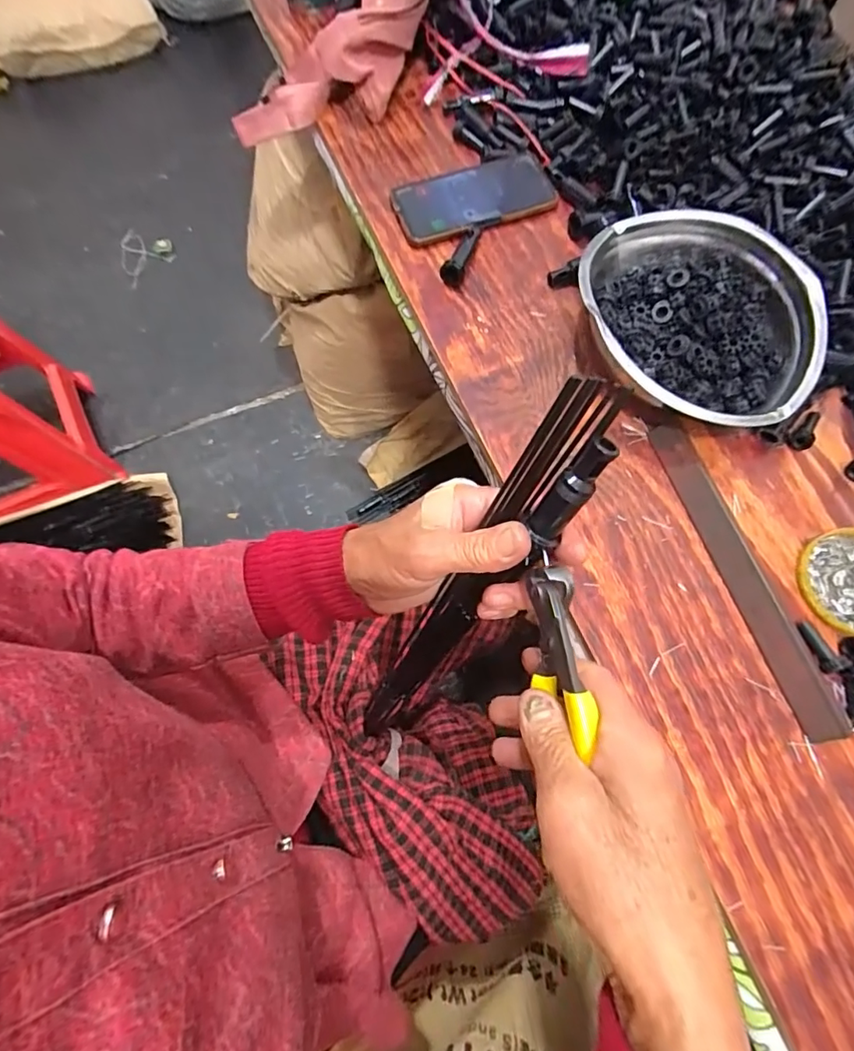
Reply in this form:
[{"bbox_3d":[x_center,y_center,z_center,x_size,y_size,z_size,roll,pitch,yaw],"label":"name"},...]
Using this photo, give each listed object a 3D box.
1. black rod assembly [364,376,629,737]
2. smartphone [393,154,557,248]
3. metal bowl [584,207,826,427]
[{"bbox_3d":[0.019,0.058,0.339,0.038,0.353,0.037,40,48,12],"label":"black rod assembly"},{"bbox_3d":[0.049,-0.337,0.529,0.163,0.011,0.076,-21,72,-9],"label":"smartphone"},{"bbox_3d":[0.226,-0.176,0.450,0.191,0.067,0.198,18,71,5],"label":"metal bowl"}]

